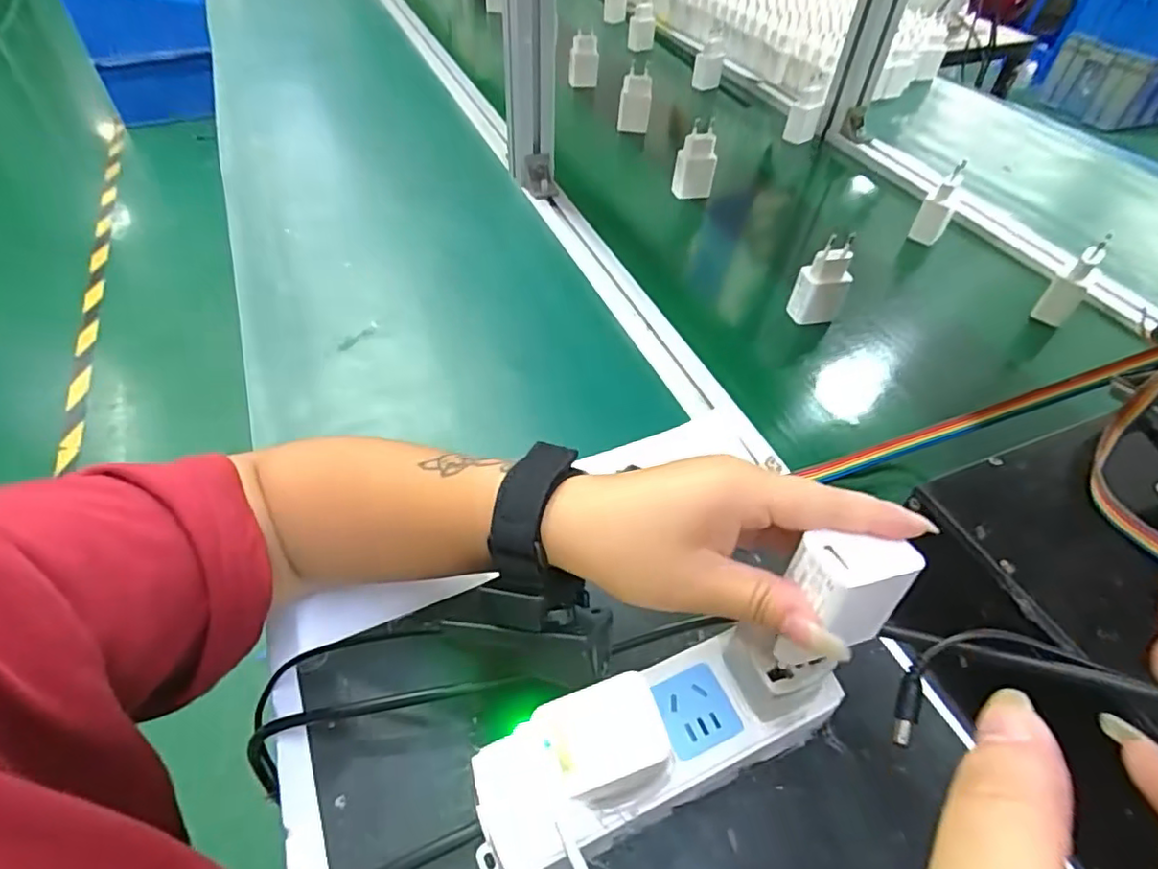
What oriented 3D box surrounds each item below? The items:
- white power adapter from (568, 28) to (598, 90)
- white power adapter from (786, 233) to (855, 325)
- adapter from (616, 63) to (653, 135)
[{"bbox_3d":[0.007,-0.543,0.890,0.041,0.068,0.027,0,48,-2],"label":"white power adapter"},{"bbox_3d":[0.209,-0.130,0.523,0.040,0.076,0.020,-4,49,-6],"label":"white power adapter"},{"bbox_3d":[0.072,-0.426,0.785,0.040,0.076,0.022,6,48,3],"label":"adapter"}]

